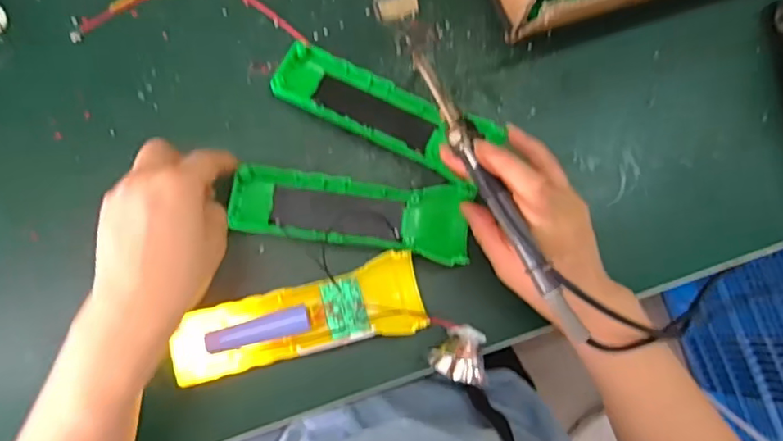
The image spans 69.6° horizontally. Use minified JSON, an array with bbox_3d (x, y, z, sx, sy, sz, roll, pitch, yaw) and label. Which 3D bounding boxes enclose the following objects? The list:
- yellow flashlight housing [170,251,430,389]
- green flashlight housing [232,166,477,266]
[{"bbox_3d":[-0.058,0.062,0.364,0.159,0.026,0.051,-12,81,-8],"label":"yellow flashlight housing"},{"bbox_3d":[-0.027,-0.006,0.385,0.161,0.025,0.049,8,84,-2],"label":"green flashlight housing"}]

